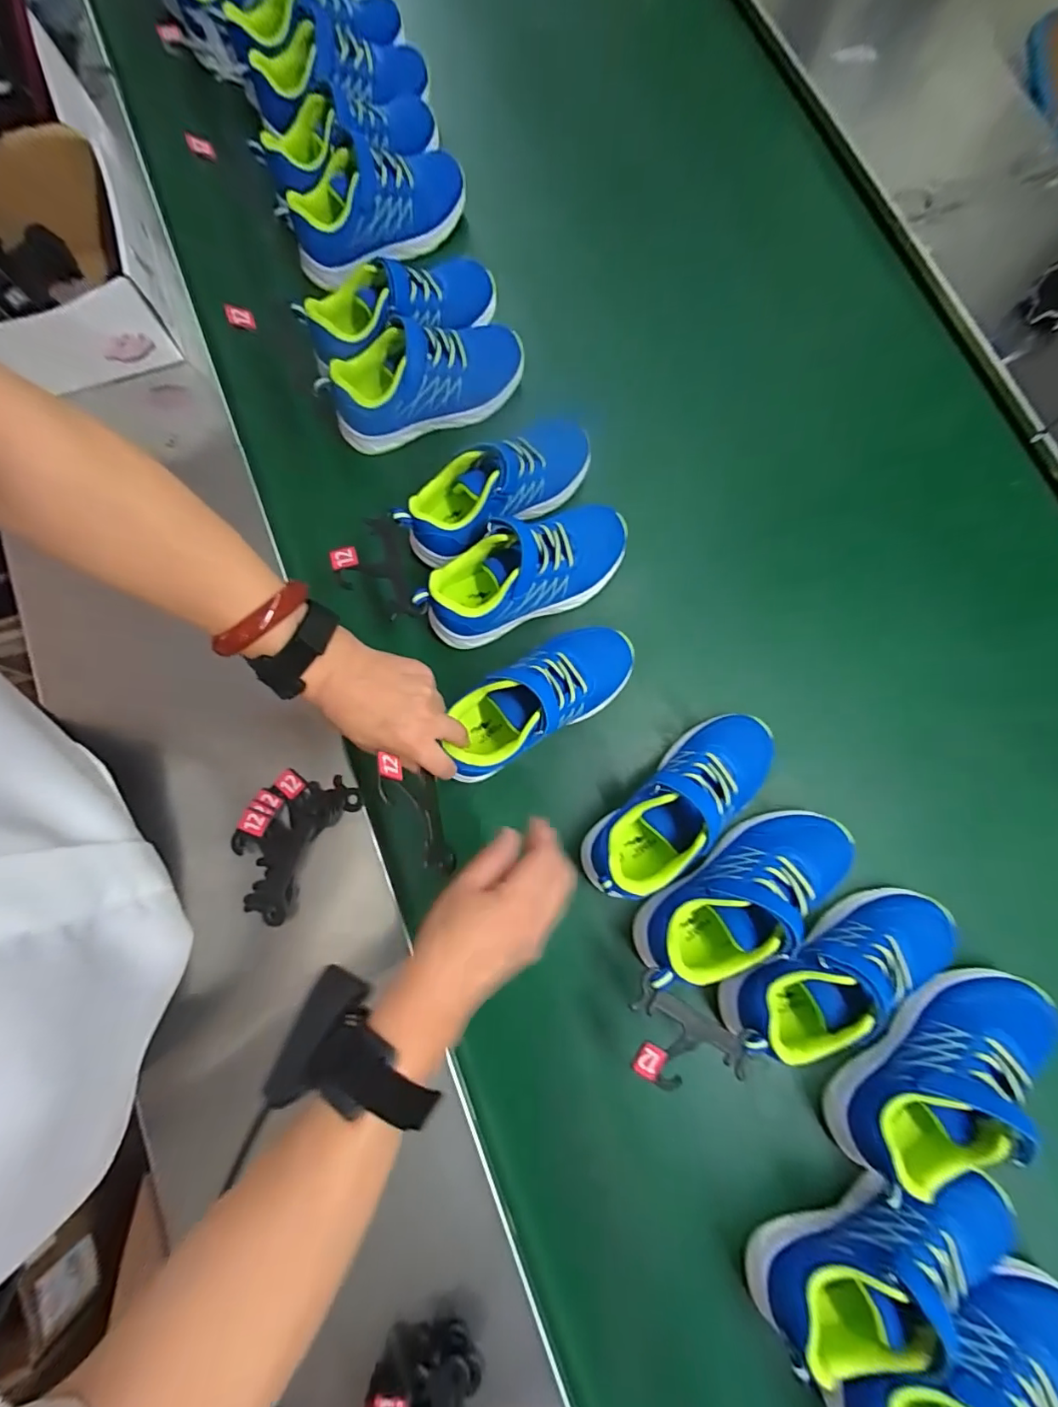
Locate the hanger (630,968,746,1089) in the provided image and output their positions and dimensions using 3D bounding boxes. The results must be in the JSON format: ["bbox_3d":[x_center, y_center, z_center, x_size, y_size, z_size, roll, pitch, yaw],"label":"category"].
[{"bbox_3d":[0.113,0.259,0.391,0.100,0.014,0.064,38,81,6],"label":"hanger"}]

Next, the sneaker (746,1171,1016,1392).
[{"bbox_3d":[0.276,0.427,0.397,0.203,0.089,0.078,-17,80,-4],"label":"sneaker"}]

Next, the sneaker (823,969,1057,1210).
[{"bbox_3d":[0.339,0.296,0.422,0.208,0.079,0.085,-38,82,-7],"label":"sneaker"}]

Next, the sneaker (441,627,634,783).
[{"bbox_3d":[0.014,-0.009,0.465,0.189,0.077,0.075,-34,81,-17],"label":"sneaker"}]

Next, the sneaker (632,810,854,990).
[{"bbox_3d":[0.182,0.158,0.432,0.205,0.074,0.076,-33,81,-7],"label":"sneaker"}]

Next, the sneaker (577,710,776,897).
[{"bbox_3d":[0.131,0.097,0.443,0.086,0.076,0.181,44,82,7],"label":"sneaker"}]

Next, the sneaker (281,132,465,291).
[{"bbox_3d":[-0.167,-0.551,0.573,0.205,0.066,0.085,-28,81,-6],"label":"sneaker"}]

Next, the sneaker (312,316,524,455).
[{"bbox_3d":[-0.102,-0.334,0.528,0.208,0.072,0.078,-19,80,-4],"label":"sneaker"}]

